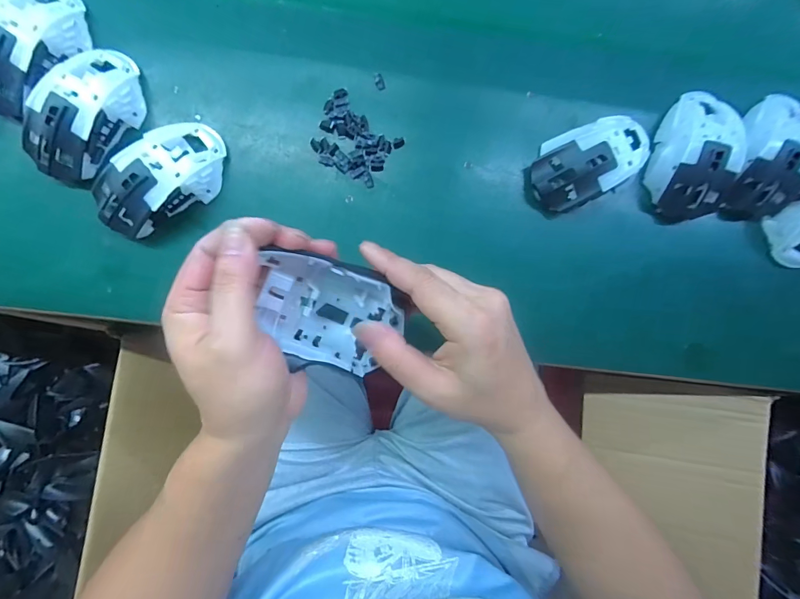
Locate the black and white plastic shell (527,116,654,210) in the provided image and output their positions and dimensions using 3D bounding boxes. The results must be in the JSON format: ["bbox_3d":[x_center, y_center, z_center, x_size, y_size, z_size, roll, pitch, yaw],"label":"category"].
[{"bbox_3d":[0.177,-0.127,0.352,0.119,0.039,0.067,-22,90,-4],"label":"black and white plastic shell"}]

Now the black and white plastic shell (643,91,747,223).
[{"bbox_3d":[0.273,-0.136,0.359,0.069,0.039,0.121,8,89,-3],"label":"black and white plastic shell"}]

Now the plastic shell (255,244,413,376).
[{"bbox_3d":[-0.042,0.011,0.252,0.091,0.047,0.069,9,89,-5],"label":"plastic shell"}]

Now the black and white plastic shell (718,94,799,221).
[{"bbox_3d":[0.354,-0.140,0.370,0.068,0.040,0.127,16,88,-3],"label":"black and white plastic shell"}]

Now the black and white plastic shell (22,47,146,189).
[{"bbox_3d":[-0.262,-0.156,0.319,0.061,0.033,0.115,26,88,-3],"label":"black and white plastic shell"}]

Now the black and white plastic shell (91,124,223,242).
[{"bbox_3d":[-0.201,-0.102,0.325,0.114,0.031,0.059,-41,91,-3],"label":"black and white plastic shell"}]

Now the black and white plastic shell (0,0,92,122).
[{"bbox_3d":[-0.304,-0.207,0.316,0.058,0.039,0.113,32,87,-2],"label":"black and white plastic shell"}]

